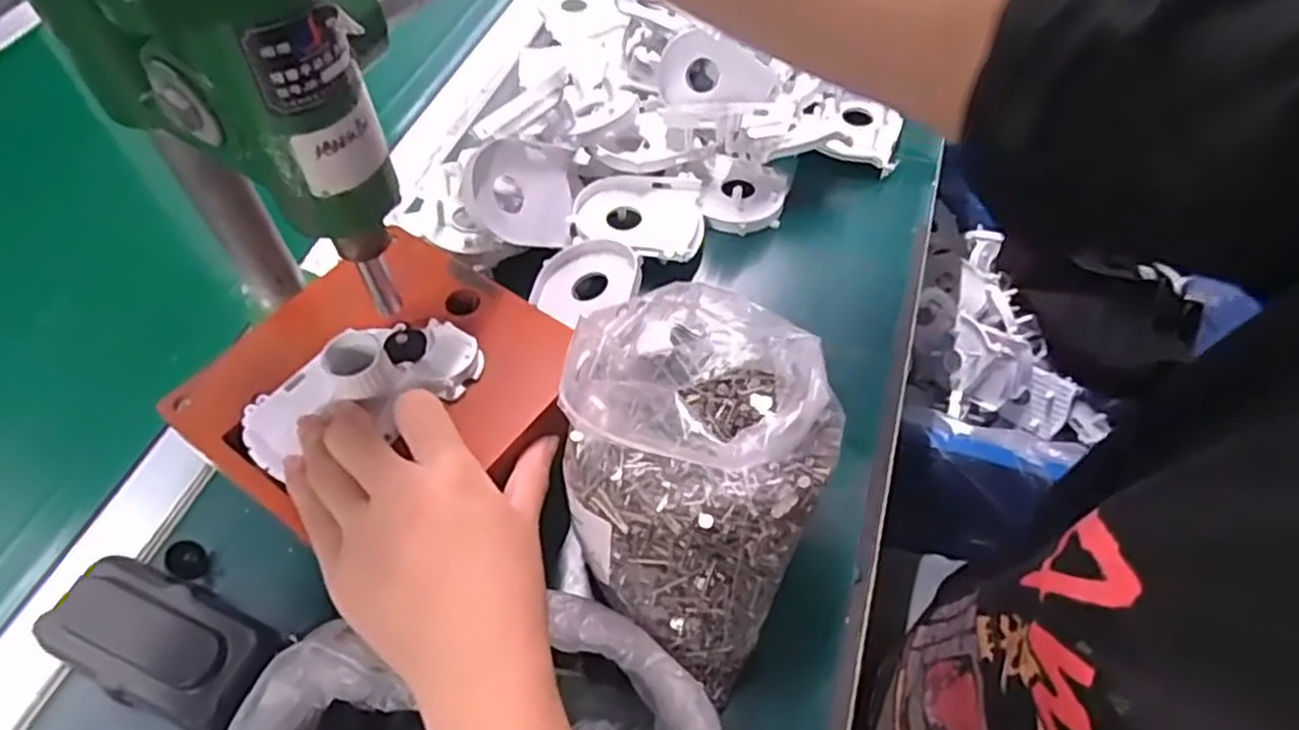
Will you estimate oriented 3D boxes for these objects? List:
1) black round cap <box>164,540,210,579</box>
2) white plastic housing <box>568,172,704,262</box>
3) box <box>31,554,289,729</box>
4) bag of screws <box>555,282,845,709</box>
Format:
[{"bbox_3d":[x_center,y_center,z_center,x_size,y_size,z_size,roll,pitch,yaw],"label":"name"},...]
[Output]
[{"bbox_3d":[-0.230,0.097,0.377,0.016,0.013,0.017,-1,53,1],"label":"black round cap"},{"bbox_3d":[-0.008,-0.096,0.494,0.083,0.018,0.073,2,53,2],"label":"white plastic housing"},{"bbox_3d":[-0.227,0.128,0.352,0.095,0.034,0.052,18,56,14],"label":"box"},{"bbox_3d":[0.020,0.041,0.342,0.110,0.120,0.144,20,56,16],"label":"bag of screws"}]

